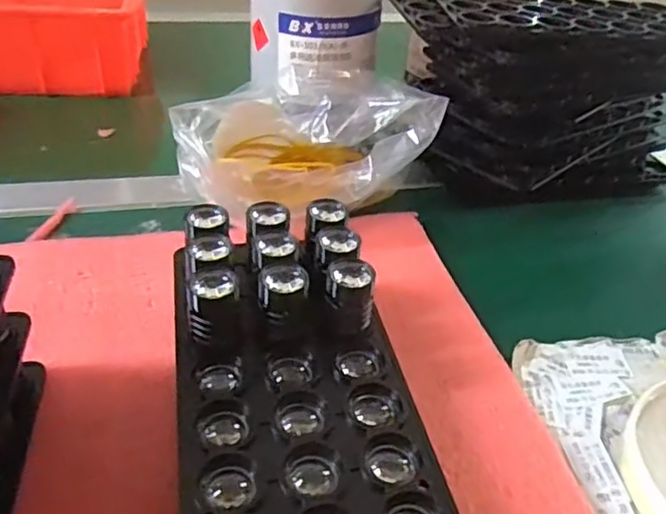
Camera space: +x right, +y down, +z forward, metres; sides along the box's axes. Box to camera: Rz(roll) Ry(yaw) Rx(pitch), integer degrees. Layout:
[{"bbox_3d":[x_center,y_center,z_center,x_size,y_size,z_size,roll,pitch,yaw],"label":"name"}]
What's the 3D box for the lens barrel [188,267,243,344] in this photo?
[{"bbox_3d":[-0.055,0.023,0.285,0.021,0.034,0.022,-7,39,-17],"label":"lens barrel"}]

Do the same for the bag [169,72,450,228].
[{"bbox_3d":[-0.017,-0.071,0.433,0.177,0.080,0.099,-4,38,-12],"label":"bag"}]

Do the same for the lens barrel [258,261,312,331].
[{"bbox_3d":[-0.022,0.022,0.290,0.024,0.033,0.024,5,37,-1],"label":"lens barrel"}]

